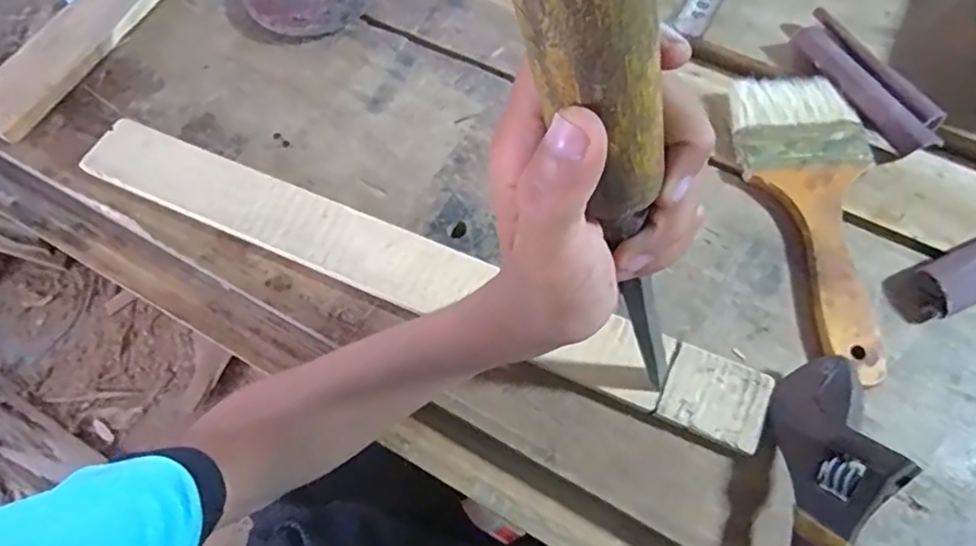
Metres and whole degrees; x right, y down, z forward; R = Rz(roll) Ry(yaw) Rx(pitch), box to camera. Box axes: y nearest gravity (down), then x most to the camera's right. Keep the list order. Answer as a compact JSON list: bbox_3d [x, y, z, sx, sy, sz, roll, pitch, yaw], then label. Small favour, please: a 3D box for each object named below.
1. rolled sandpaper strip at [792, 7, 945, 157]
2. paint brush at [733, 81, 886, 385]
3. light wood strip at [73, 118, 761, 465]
[{"bbox_3d":[0.228,-0.116,0.367,0.034,0.019,0.108,-24,68,-7],"label":"rolled sandpaper strip"},{"bbox_3d":[0.188,-0.032,0.338,0.070,0.017,0.181,-6,67,1],"label":"paint brush"},{"bbox_3d":[-0.052,-0.003,0.340,0.410,0.011,0.042,22,70,12],"label":"light wood strip"}]

